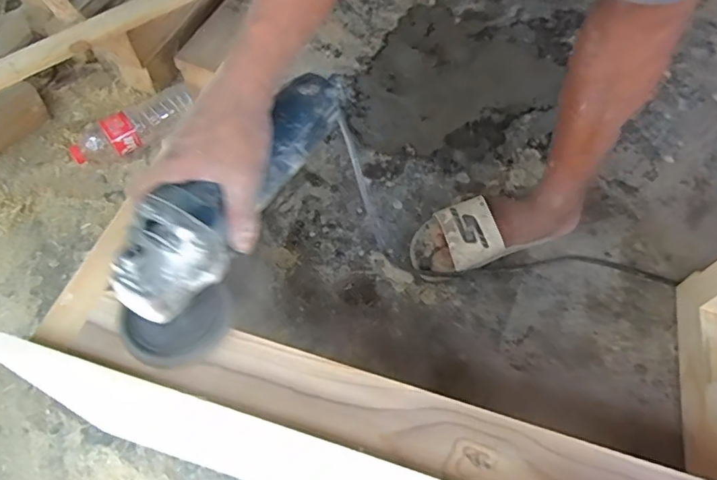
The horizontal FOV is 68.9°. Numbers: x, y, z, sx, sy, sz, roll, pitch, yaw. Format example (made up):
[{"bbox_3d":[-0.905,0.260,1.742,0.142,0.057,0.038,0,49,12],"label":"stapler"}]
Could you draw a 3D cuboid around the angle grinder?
[{"bbox_3d":[-0.102,-0.036,0.434,0.086,0.081,0.280,28,69,14],"label":"angle grinder"}]

